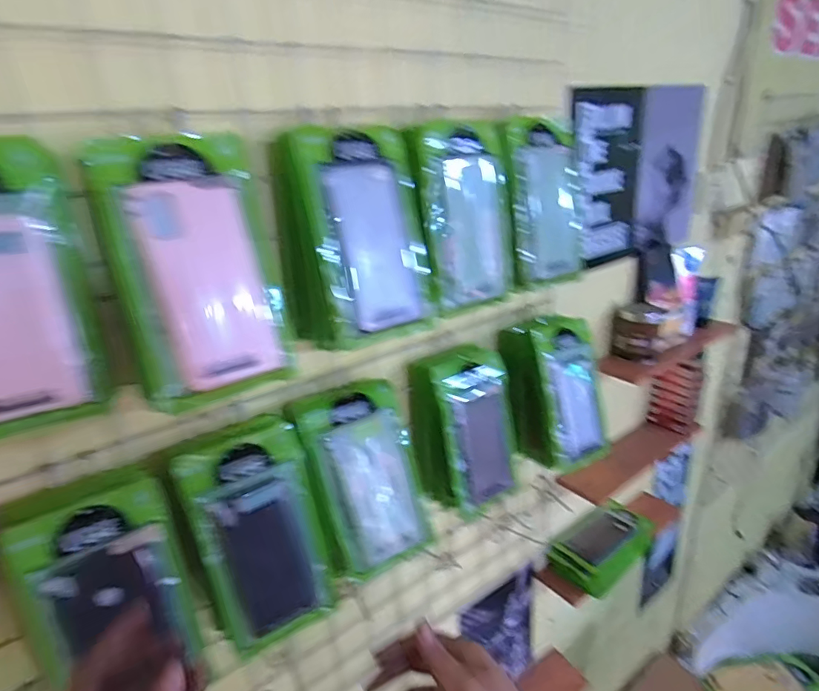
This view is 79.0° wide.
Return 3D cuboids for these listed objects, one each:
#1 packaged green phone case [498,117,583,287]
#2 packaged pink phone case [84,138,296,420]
[{"bbox_3d":[0.179,-0.184,0.641,0.139,0.206,0.019,-23,16,-32],"label":"packaged green phone case"},{"bbox_3d":[-0.168,-0.061,0.397,0.118,0.205,0.015,-16,7,-24],"label":"packaged pink phone case"}]

